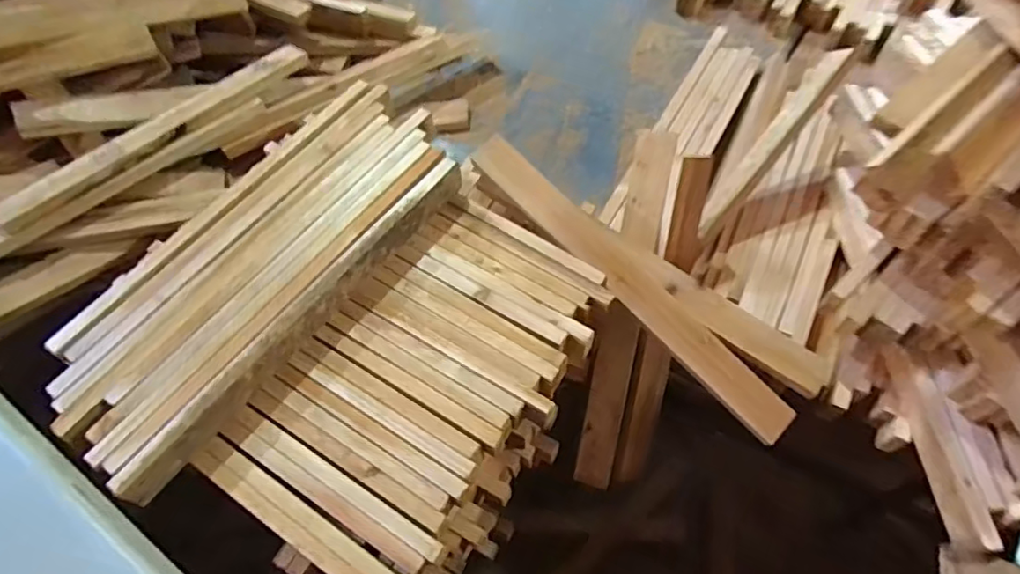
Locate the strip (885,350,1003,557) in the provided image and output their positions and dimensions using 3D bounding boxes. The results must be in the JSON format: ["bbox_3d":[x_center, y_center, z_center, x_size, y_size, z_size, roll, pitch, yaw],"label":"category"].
[{"bbox_3d":[0.474,0.171,0.664,0.026,0.047,0.223,-2,61,1],"label":"strip"}]

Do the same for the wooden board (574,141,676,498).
[{"bbox_3d":[0.153,0.042,0.806,0.051,0.023,0.485,10,102,8],"label":"wooden board"}]

